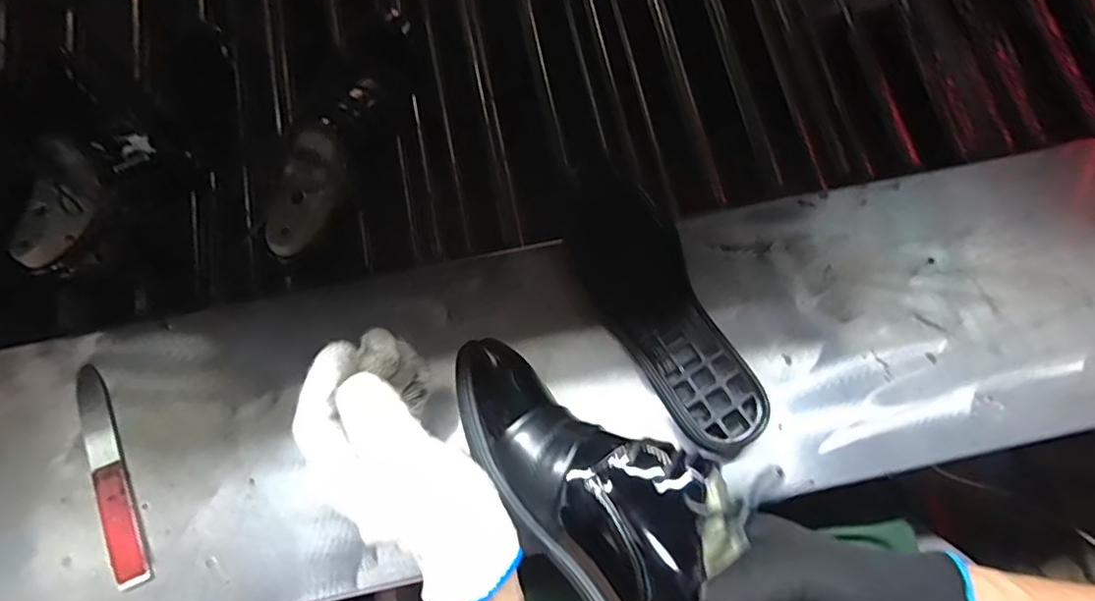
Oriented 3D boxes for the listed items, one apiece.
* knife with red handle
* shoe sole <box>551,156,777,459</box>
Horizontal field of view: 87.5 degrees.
[{"bbox_3d":[-0.320,0.126,0.419,0.025,0.007,0.162,-21,78,-6],"label":"knife with red handle"},{"bbox_3d":[0.080,-0.001,0.446,0.087,0.029,0.246,-23,79,-6],"label":"shoe sole"}]

